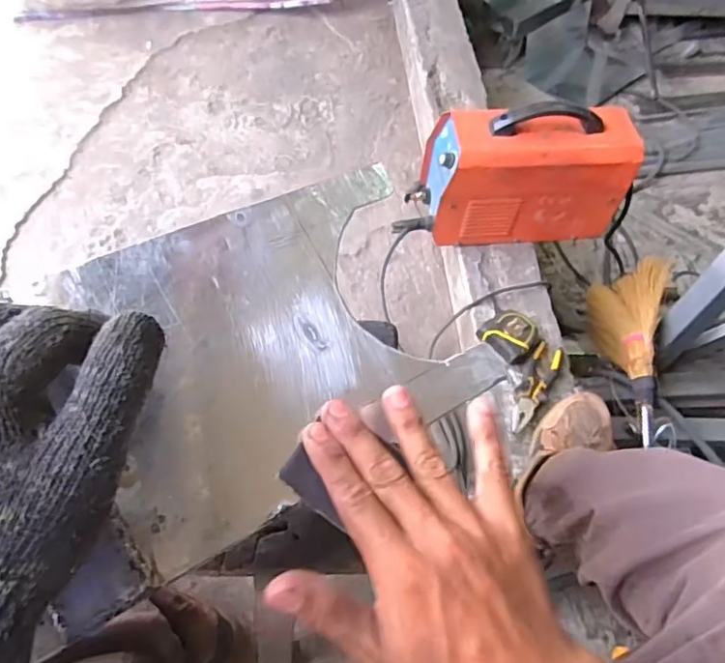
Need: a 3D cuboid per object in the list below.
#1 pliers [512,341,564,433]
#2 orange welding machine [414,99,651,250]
[{"bbox_3d":[0.276,0.089,0.915,0.043,0.024,0.172,26,60,11],"label":"pliers"},{"bbox_3d":[0.286,-0.280,1.024,0.341,0.218,0.145,0,58,-5],"label":"orange welding machine"}]

